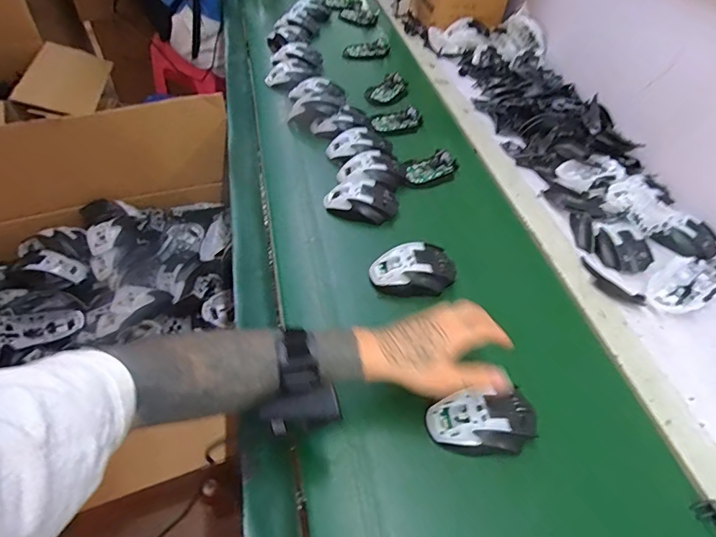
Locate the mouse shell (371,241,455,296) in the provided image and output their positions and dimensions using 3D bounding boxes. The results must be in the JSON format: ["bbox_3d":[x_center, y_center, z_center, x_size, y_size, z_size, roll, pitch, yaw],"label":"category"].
[{"bbox_3d":[0.079,0.004,0.596,0.119,0.040,0.074,-10,51,-12],"label":"mouse shell"}]

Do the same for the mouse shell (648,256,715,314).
[{"bbox_3d":[0.466,0.020,0.610,0.108,0.027,0.066,-32,58,-27],"label":"mouse shell"}]

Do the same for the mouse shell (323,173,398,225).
[{"bbox_3d":[0.006,-0.114,0.690,0.112,0.037,0.081,7,50,2],"label":"mouse shell"}]

